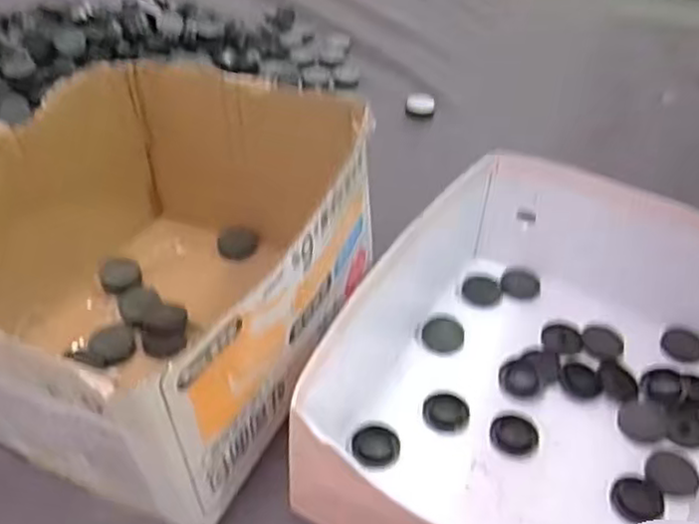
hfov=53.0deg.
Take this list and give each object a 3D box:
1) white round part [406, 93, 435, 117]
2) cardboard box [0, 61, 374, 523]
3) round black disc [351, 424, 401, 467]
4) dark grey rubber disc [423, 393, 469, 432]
[{"bbox_3d":[0.081,-0.181,0.800,0.031,0.018,0.021,4,42,3],"label":"white round part"},{"bbox_3d":[-0.138,0.000,0.490,0.247,0.153,0.274,19,45,19],"label":"cardboard box"},{"bbox_3d":[0.018,0.123,0.472,0.030,0.004,0.030,1,42,-1],"label":"round black disc"},{"bbox_3d":[0.069,0.105,0.496,0.031,0.006,0.029,5,42,5],"label":"dark grey rubber disc"}]

